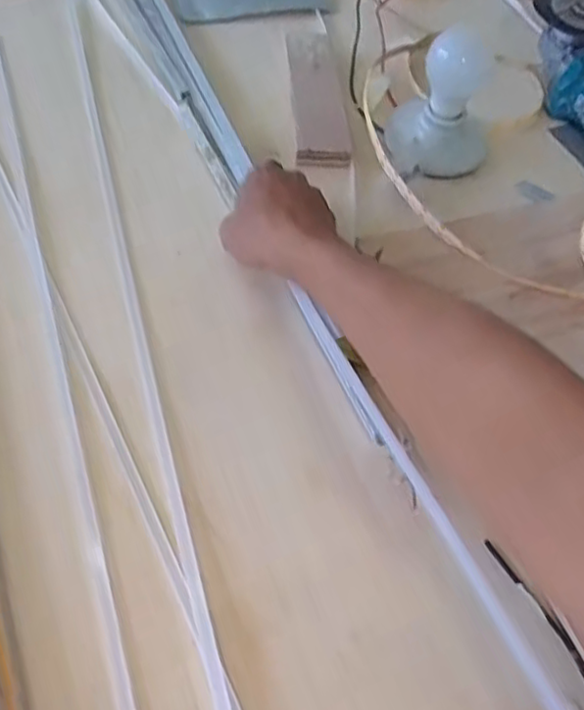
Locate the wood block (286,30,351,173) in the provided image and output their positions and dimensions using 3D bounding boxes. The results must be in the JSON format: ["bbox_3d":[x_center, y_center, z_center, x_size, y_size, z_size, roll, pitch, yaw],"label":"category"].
[{"bbox_3d":[0.024,-0.266,0.634,0.050,0.010,0.209,-1,57,-5],"label":"wood block"}]

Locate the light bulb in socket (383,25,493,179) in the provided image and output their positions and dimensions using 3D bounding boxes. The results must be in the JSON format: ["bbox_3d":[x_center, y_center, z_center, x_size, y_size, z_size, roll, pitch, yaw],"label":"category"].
[{"bbox_3d":[0.140,-0.228,0.566,0.097,0.094,0.096,16,57,6],"label":"light bulb in socket"}]

